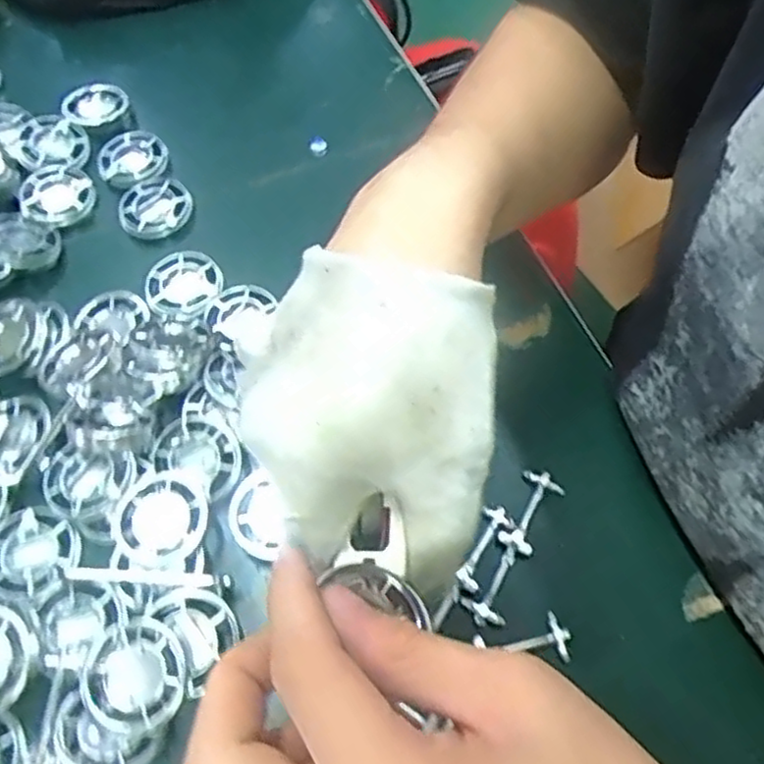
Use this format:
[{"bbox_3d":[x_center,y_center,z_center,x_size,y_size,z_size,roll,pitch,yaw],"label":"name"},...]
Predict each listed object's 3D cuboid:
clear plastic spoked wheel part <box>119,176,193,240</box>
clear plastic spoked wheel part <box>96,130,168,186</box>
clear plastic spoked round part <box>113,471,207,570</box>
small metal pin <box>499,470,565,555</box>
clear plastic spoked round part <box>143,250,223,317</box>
[{"bbox_3d":[-0.127,-0.099,0.407,0.038,0.005,0.043,-12,61,-4],"label":"clear plastic spoked wheel part"},{"bbox_3d":[-0.147,-0.132,0.427,0.040,0.004,0.041,-1,61,2],"label":"clear plastic spoked wheel part"},{"bbox_3d":[-0.092,0.057,0.305,0.038,0.005,0.040,-1,61,2],"label":"clear plastic spoked round part"},{"bbox_3d":[0.065,0.056,0.316,0.018,0.004,0.038,23,65,15],"label":"small metal pin"},{"bbox_3d":[-0.104,-0.052,0.376,0.040,0.009,0.043,-1,61,2],"label":"clear plastic spoked round part"}]

